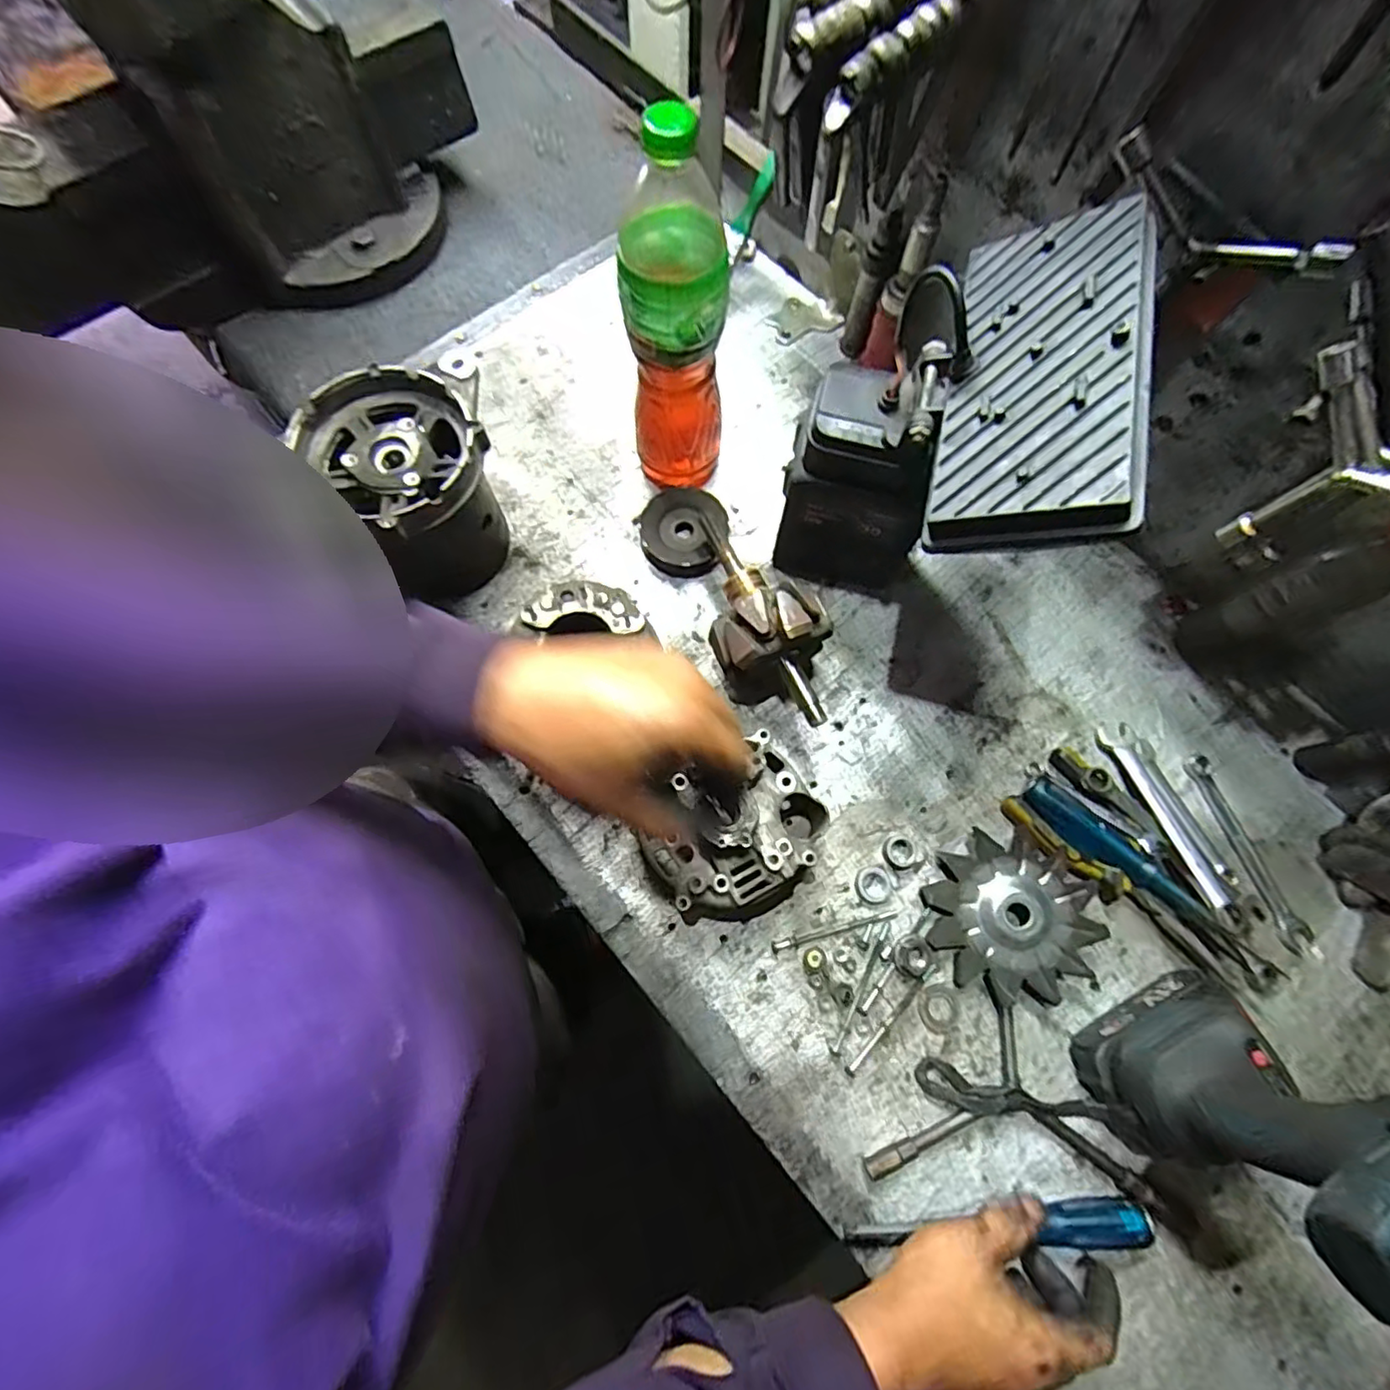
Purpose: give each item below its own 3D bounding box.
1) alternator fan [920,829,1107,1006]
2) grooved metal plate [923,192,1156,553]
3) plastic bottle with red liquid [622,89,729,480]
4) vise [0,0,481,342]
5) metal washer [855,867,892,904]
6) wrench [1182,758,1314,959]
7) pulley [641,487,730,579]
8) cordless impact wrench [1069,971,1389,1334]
[{"bbox_3d":[0.232,0.167,0.452,0.108,0.033,0.117,0,73,-1],"label":"alternator fan"},{"bbox_3d":[0.197,-0.182,0.344,0.099,0.022,0.209,4,71,34],"label":"grooved metal plate"},{"bbox_3d":[-0.017,-0.275,0.467,0.075,0.268,0.081,-4,73,-2],"label":"plastic bottle with red liquid"},{"bbox_3d":[-0.454,-0.513,0.542,0.485,0.241,0.247,-18,75,-7],"label":"vise"},{"bbox_3d":[0.140,0.149,0.473,0.027,0.004,0.027,0,73,-1],"label":"metal washer"},{"bbox_3d":[0.440,0.123,0.484,0.021,0.004,0.158,-18,74,-6],"label":"wrench"},{"bbox_3d":[-0.010,-0.148,0.556,0.073,0.024,0.080,0,73,-1],"label":"pulley"},{"bbox_3d":[0.340,0.220,0.332,0.177,0.239,0.070,-23,74,-8],"label":"cordless impact wrench"}]

